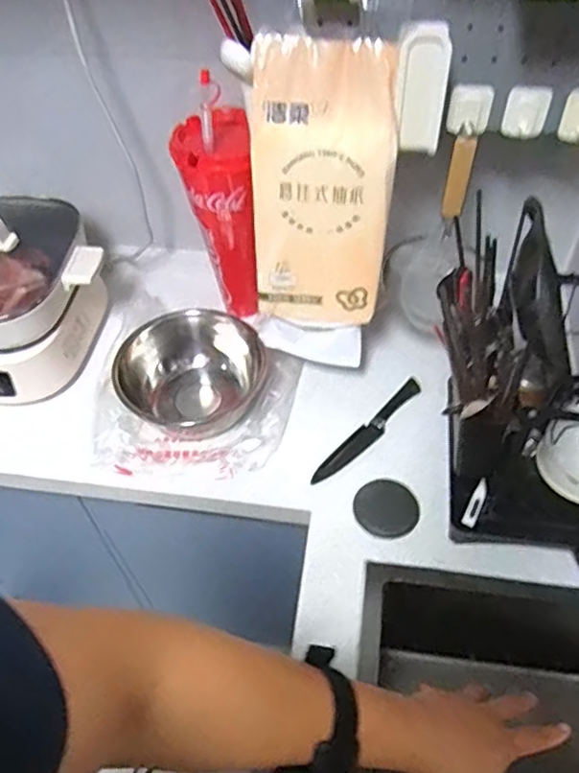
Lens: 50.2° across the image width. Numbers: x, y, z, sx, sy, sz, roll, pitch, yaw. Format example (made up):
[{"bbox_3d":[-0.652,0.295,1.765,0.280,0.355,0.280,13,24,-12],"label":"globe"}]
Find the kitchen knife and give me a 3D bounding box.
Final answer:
[{"bbox_3d":[0.114,0.064,0.873,0.029,0.010,0.223,36,61,28],"label":"kitchen knife"}]

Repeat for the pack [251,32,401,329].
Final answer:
[{"bbox_3d":[0.037,-0.217,0.723,0.156,0.321,0.072,3,51,5],"label":"pack"}]

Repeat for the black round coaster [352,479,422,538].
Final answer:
[{"bbox_3d":[0.124,0.155,0.789,0.077,0.004,0.079,-1,50,2],"label":"black round coaster"}]

